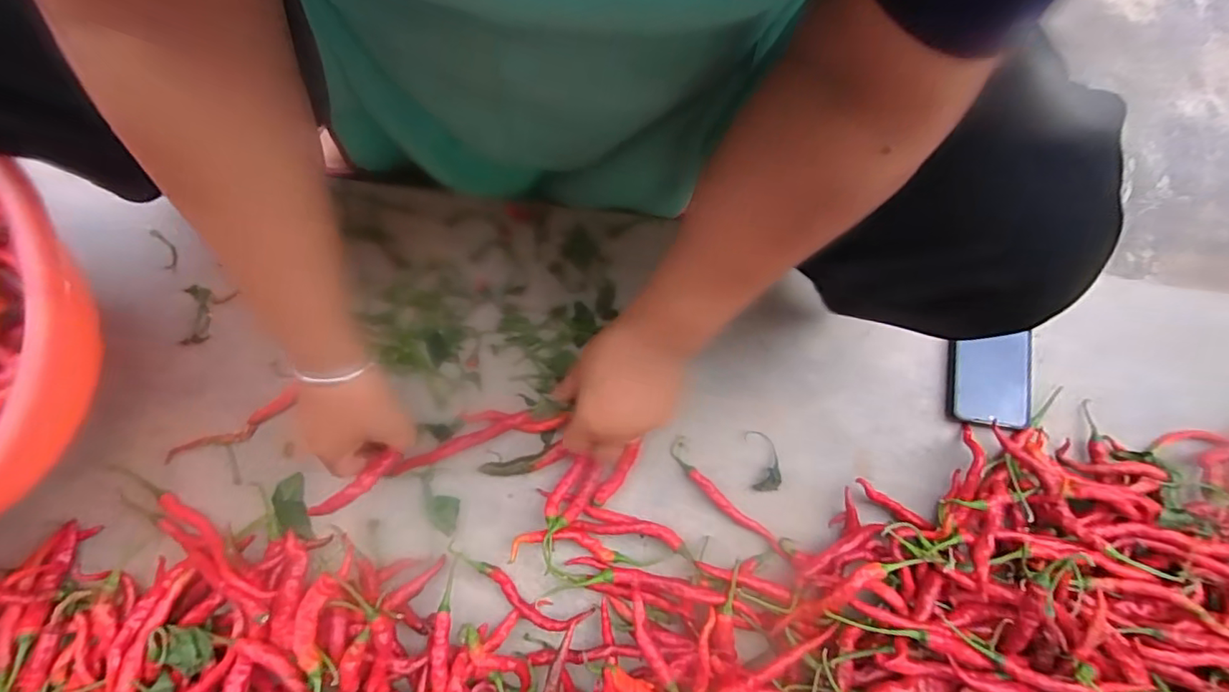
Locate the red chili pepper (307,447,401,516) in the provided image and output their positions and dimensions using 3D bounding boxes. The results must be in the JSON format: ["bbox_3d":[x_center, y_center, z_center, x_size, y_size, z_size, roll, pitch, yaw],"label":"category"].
[{"bbox_3d":[-0.202,0.109,0.432,0.075,0.010,0.016,-38,82,-7],"label":"red chili pepper"}]

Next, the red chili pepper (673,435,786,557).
[{"bbox_3d":[0.100,0.139,0.496,0.019,0.011,0.138,-41,89,-7],"label":"red chili pepper"}]

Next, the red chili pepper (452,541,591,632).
[{"bbox_3d":[-0.086,0.211,0.470,0.134,0.023,0.028,24,84,-2],"label":"red chili pepper"}]

